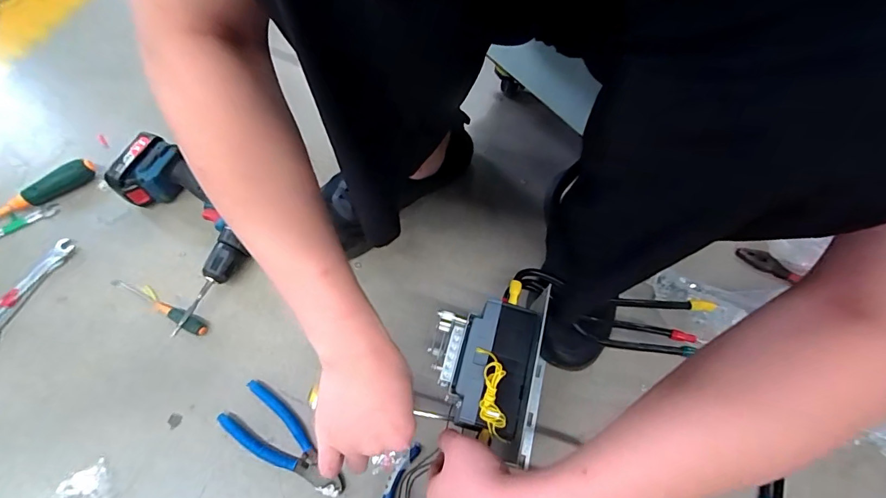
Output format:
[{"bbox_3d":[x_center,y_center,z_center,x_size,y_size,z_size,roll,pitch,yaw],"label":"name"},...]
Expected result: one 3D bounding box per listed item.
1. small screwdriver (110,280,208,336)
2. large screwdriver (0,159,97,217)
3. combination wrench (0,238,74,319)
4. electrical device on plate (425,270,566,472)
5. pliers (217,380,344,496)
[{"bbox_3d":[-0.361,0.071,0.539,0.137,0.021,0.019,27,67,9],"label":"small screwdriver"},{"bbox_3d":[-0.585,-0.064,0.586,0.198,0.028,0.030,-39,73,-19],"label":"large screwdriver"},{"bbox_3d":[-0.545,0.058,0.543,0.033,0.016,0.163,22,66,6],"label":"combination wrench"},{"bbox_3d":[0.050,0.103,0.457,0.116,0.082,0.180,14,65,3],"label":"electrical device on plate"},{"bbox_3d":[-0.183,0.228,0.492,0.161,0.014,0.059,37,69,13],"label":"pliers"}]

